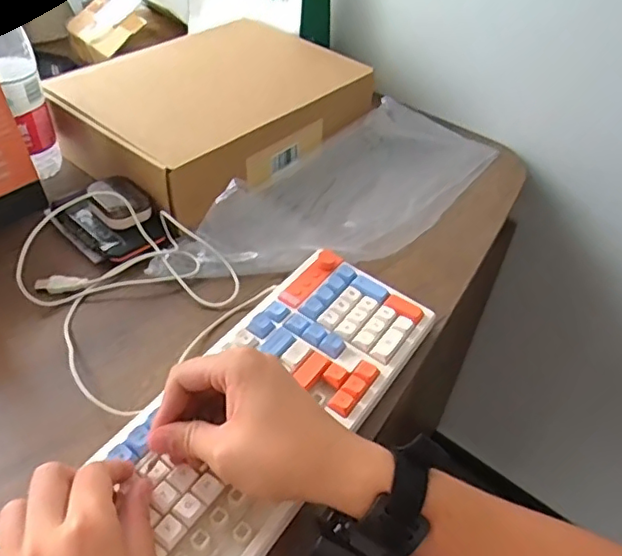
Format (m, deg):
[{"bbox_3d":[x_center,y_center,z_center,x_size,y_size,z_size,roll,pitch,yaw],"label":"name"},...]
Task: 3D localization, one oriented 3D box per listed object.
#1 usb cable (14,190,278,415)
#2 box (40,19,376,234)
[{"bbox_3d":[-0.194,0.000,0.558,0.254,0.044,0.194,31,50,24],"label":"usb cable"},{"bbox_3d":[-0.124,-0.228,0.756,0.267,0.097,0.372,29,49,23],"label":"box"}]

